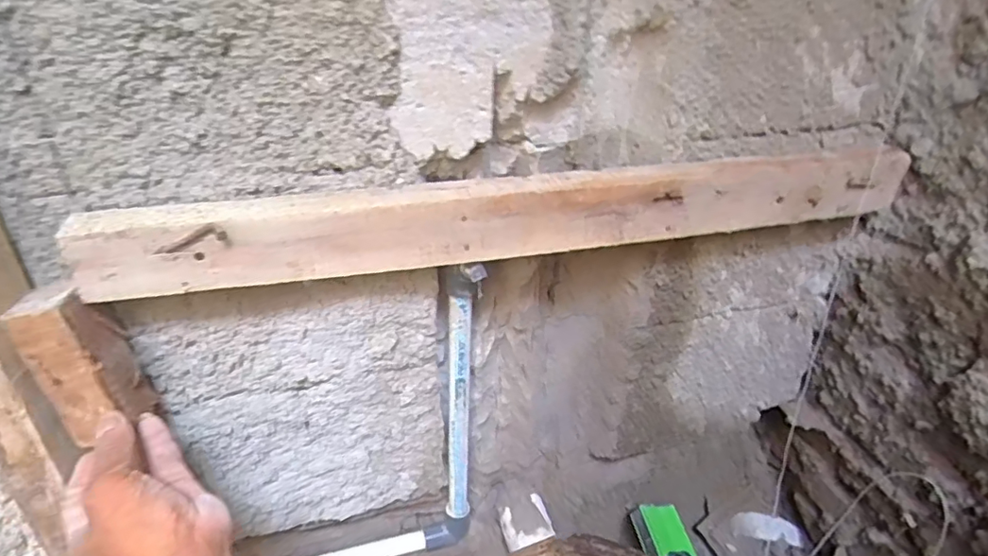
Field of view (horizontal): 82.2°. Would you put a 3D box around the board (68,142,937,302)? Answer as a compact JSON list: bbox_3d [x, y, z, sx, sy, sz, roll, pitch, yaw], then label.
[{"bbox_3d":[0.044,-0.057,0.483,0.703,0.065,0.045,-7,30,-13],"label":"board"}]

